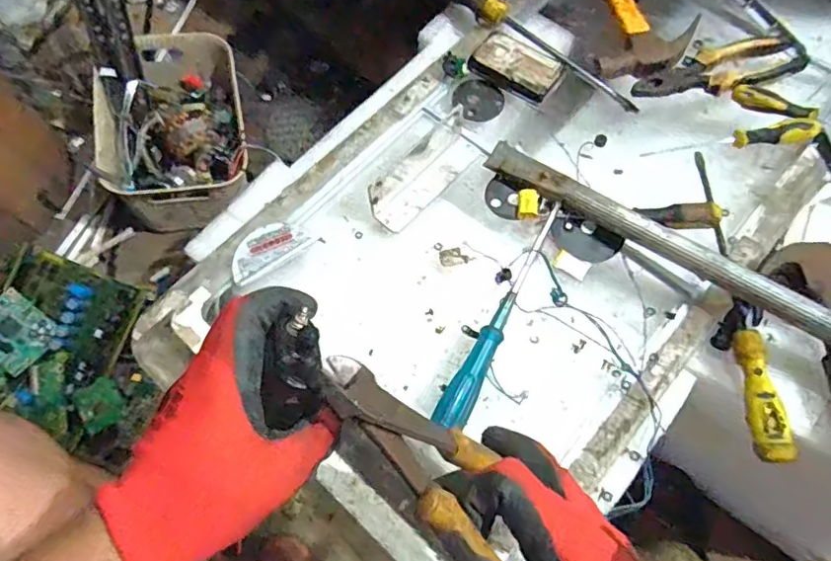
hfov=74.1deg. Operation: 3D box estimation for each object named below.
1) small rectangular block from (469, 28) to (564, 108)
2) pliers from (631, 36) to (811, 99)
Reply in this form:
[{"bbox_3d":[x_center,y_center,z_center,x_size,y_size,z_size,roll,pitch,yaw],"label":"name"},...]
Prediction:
[{"bbox_3d":[0.112,-0.237,0.607,0.094,0.017,0.061,31,71,15],"label":"small rectangular block"},{"bbox_3d":[0.324,-0.239,0.602,0.175,0.022,0.081,-2,66,2],"label":"pliers"}]

